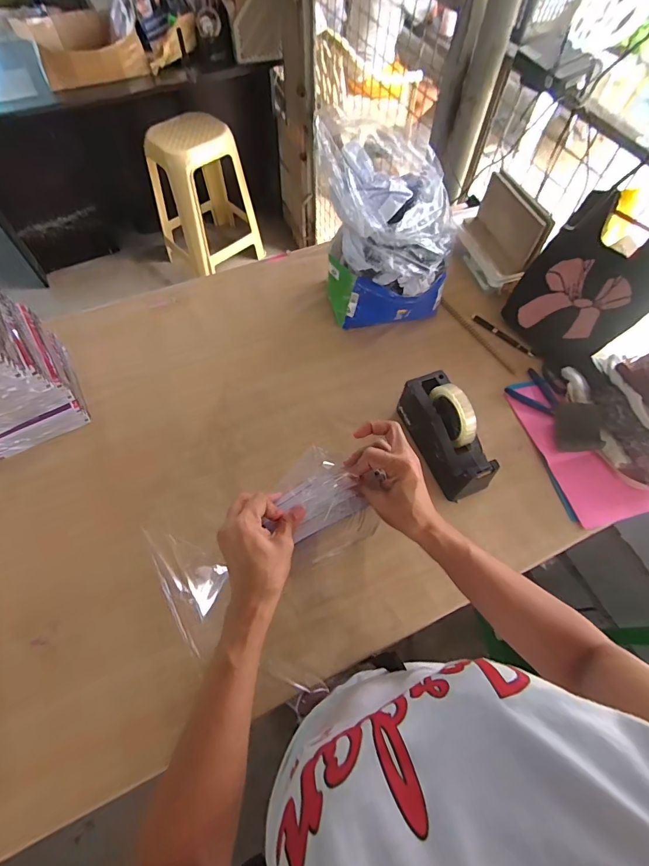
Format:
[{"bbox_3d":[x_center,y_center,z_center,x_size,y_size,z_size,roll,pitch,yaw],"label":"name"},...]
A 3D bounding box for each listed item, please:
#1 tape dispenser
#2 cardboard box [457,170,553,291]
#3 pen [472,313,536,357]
[{"bbox_3d":[0.201,0.001,0.640,0.071,0.136,0.200,-20,65,-11],"label":"tape dispenser"},{"bbox_3d":[0.377,-0.430,0.850,0.078,0.151,0.208,-15,64,-8],"label":"cardboard box"},{"bbox_3d":[0.372,-0.204,0.818,0.146,0.012,0.012,41,69,18],"label":"pen"}]

